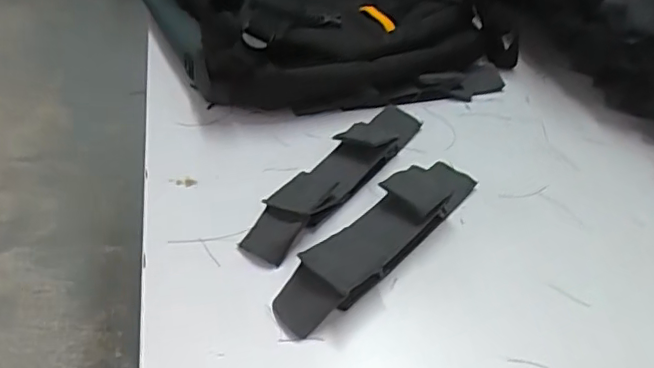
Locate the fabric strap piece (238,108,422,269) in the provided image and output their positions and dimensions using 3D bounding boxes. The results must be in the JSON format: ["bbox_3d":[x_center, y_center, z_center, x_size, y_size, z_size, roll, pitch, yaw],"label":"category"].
[{"bbox_3d":[0.011,-0.013,0.521,0.045,0.029,0.224,25,46,27],"label":"fabric strap piece"}]

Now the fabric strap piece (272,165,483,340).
[{"bbox_3d":[0.046,0.036,0.459,0.045,0.037,0.215,30,49,31],"label":"fabric strap piece"}]

